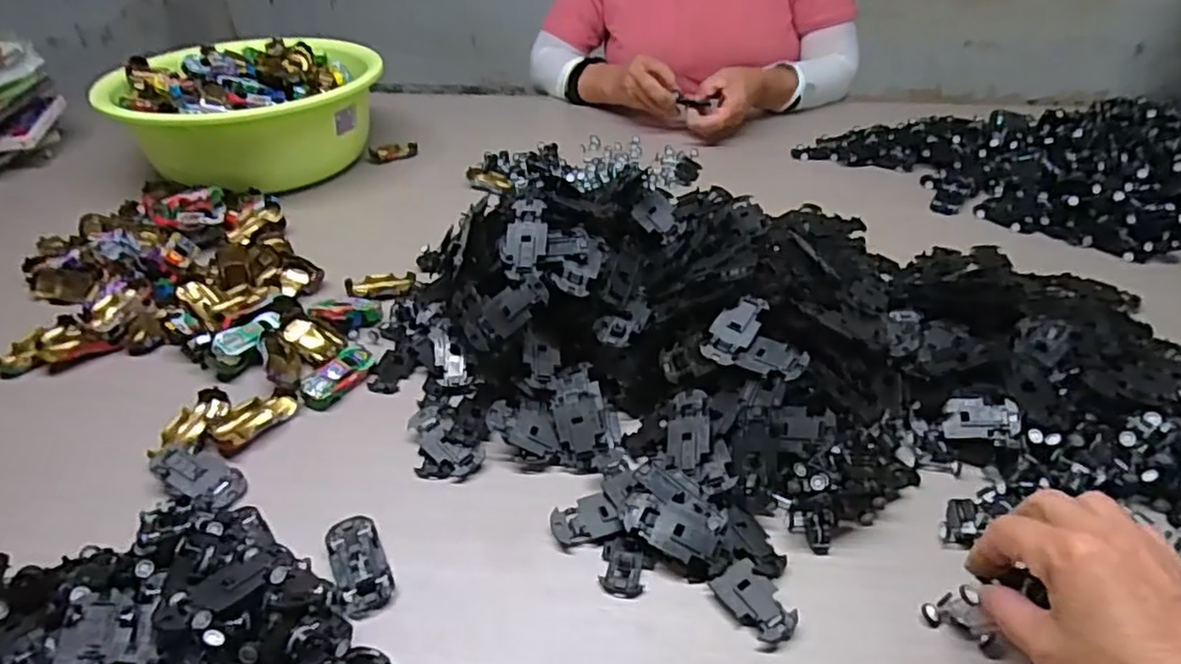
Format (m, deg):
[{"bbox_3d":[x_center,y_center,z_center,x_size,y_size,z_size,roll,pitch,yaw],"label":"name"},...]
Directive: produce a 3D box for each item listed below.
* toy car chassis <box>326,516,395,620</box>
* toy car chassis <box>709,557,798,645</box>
[{"bbox_3d":[-0.139,0.135,0.403,0.029,0.012,0.068,-18,41,-22],"label":"toy car chassis"},{"bbox_3d":[0.093,0.152,0.379,0.029,0.011,0.046,-25,44,-29],"label":"toy car chassis"}]

